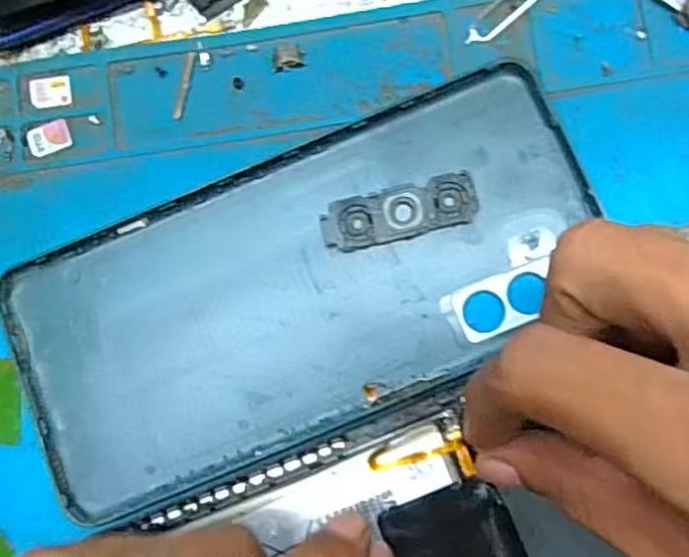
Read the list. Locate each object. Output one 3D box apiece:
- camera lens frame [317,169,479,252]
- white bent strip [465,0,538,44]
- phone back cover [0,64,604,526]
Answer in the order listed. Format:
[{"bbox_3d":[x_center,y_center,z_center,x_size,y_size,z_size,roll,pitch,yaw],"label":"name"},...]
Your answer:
[{"bbox_3d":[0.015,-0.018,0.180,0.043,0.004,0.014,-13,81,2],"label":"camera lens frame"},{"bbox_3d":[0.046,-0.077,0.188,0.028,0.004,0.008,-41,82,-1],"label":"white bent strip"},{"bbox_3d":[-0.010,0.004,0.180,0.159,0.005,0.076,-23,82,1],"label":"phone back cover"}]

